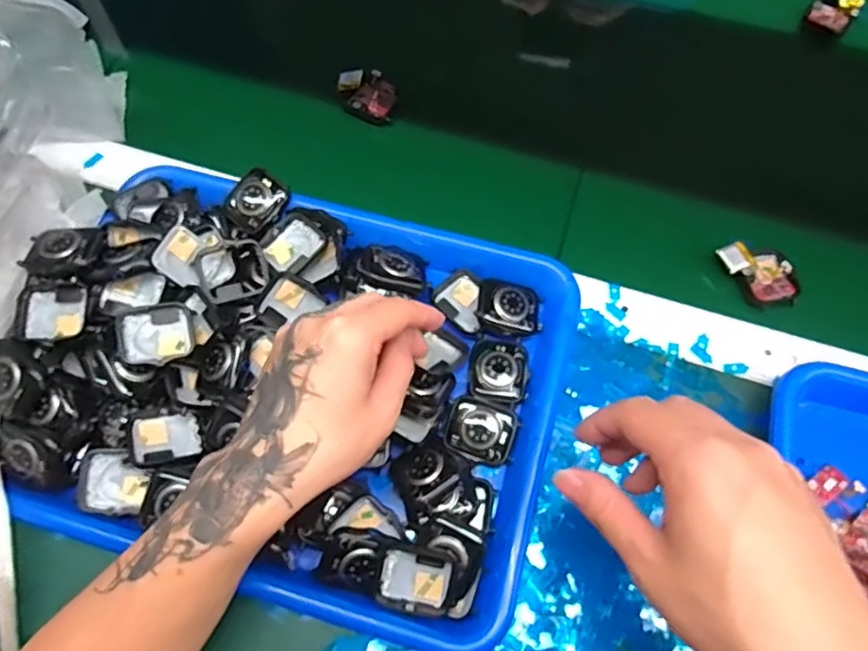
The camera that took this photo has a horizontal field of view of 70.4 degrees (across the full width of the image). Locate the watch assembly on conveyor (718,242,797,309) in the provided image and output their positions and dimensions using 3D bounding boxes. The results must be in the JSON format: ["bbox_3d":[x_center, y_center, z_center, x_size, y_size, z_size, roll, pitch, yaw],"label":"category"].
[{"bbox_3d":[0.235,-0.039,0.441,0.040,0.014,0.058,-39,71,-15],"label":"watch assembly on conveyor"}]

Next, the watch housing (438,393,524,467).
[{"bbox_3d":[0.029,0.064,0.381,0.043,0.008,0.038,19,68,9],"label":"watch housing"}]

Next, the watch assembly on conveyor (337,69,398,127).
[{"bbox_3d":[-0.055,-0.191,0.509,0.057,0.018,0.036,31,70,13],"label":"watch assembly on conveyor"}]

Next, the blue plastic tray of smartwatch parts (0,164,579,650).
[{"bbox_3d":[-0.092,0.028,0.386,0.334,0.052,0.252,14,67,7],"label":"blue plastic tray of smartwatch parts"}]

